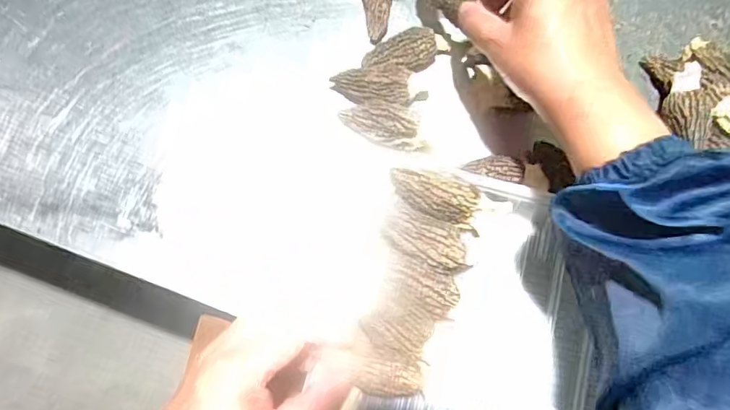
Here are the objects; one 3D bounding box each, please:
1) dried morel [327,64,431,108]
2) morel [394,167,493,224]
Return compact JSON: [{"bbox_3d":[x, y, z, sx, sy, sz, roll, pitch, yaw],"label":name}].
[{"bbox_3d":[0.012,-0.097,0.420,0.077,0.024,0.030,5,72,0],"label":"dried morel"},{"bbox_3d":[0.053,-0.006,0.363,0.068,0.017,0.028,10,74,3],"label":"morel"}]

